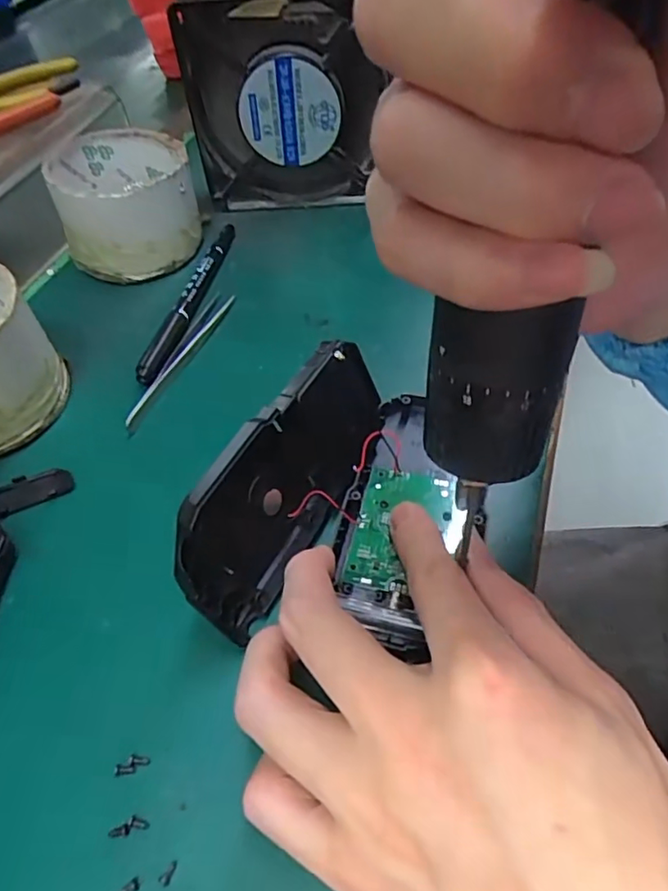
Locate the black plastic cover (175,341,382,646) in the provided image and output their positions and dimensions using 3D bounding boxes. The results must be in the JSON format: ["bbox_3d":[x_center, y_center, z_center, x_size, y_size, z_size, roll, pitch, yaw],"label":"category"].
[{"bbox_3d":[-0.021,0.013,0.225,0.020,0.065,0.109,17,56,36],"label":"black plastic cover"}]

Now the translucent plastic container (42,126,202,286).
[{"bbox_3d":[-0.125,-0.149,0.357,0.082,0.053,0.083,-14,53,-6],"label":"translucent plastic container"}]

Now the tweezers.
[{"bbox_3d":[-0.080,-0.048,0.308,0.014,0.009,0.104,15,55,15],"label":"tweezers"}]

